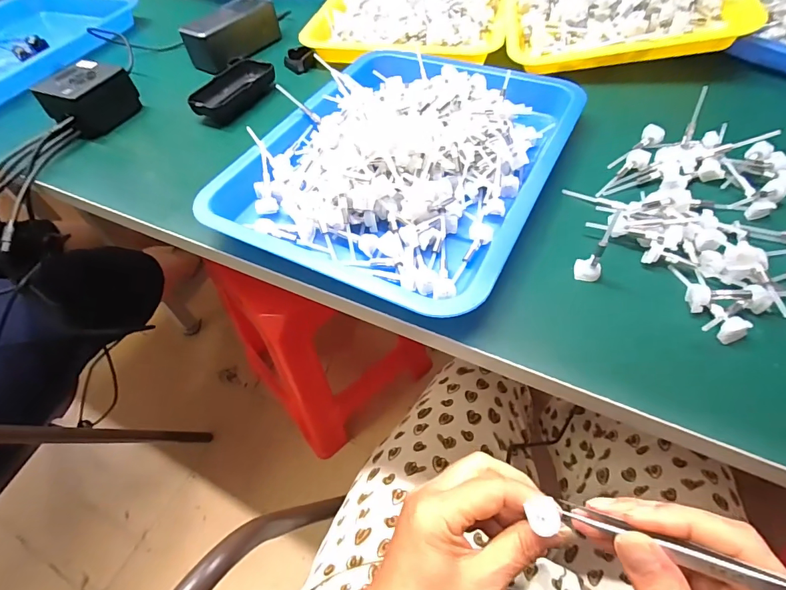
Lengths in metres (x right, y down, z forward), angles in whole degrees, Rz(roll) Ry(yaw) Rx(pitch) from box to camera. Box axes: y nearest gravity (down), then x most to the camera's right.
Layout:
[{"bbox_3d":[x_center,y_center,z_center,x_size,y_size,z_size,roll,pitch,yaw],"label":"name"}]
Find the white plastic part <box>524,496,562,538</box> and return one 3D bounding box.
[{"bbox_3d":[0.084,0.121,0.232,0.016,0.006,0.018,-12,56,-4],"label":"white plastic part"}]

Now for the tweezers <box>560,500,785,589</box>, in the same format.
[{"bbox_3d":[0.136,0.113,0.174,0.123,0.013,0.007,2,50,42],"label":"tweezers"}]

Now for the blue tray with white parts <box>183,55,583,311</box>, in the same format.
[{"bbox_3d":[0.009,-0.139,0.388,0.268,0.053,0.306,19,57,17],"label":"blue tray with white parts"}]

